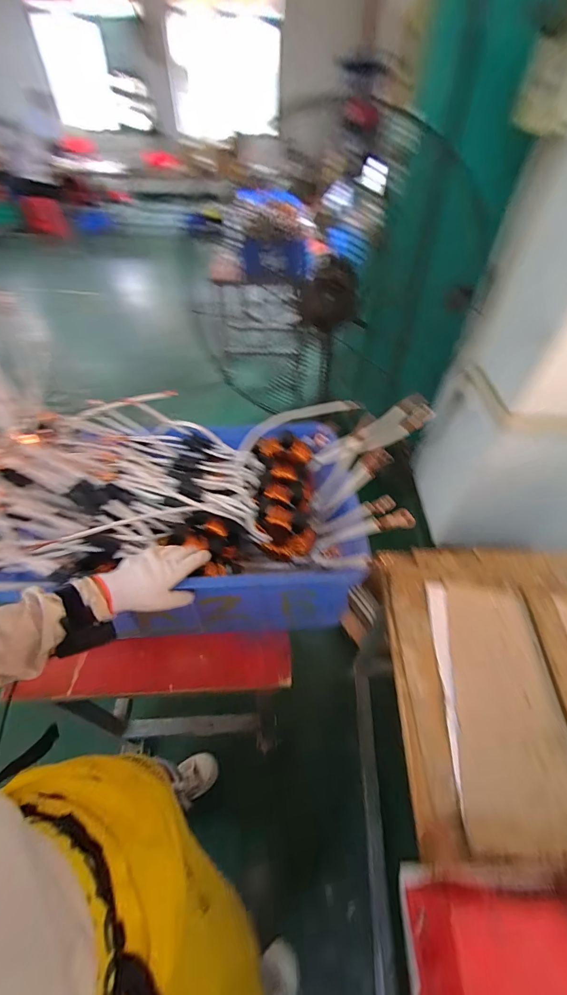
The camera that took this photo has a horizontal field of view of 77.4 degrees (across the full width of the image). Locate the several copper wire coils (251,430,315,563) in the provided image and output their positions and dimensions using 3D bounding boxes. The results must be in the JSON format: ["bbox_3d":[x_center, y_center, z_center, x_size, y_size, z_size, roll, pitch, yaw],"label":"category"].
[{"bbox_3d":[0.002,0.001,0.767,0.129,0.104,0.258,-2,64,-4],"label":"several copper wire coils"}]

